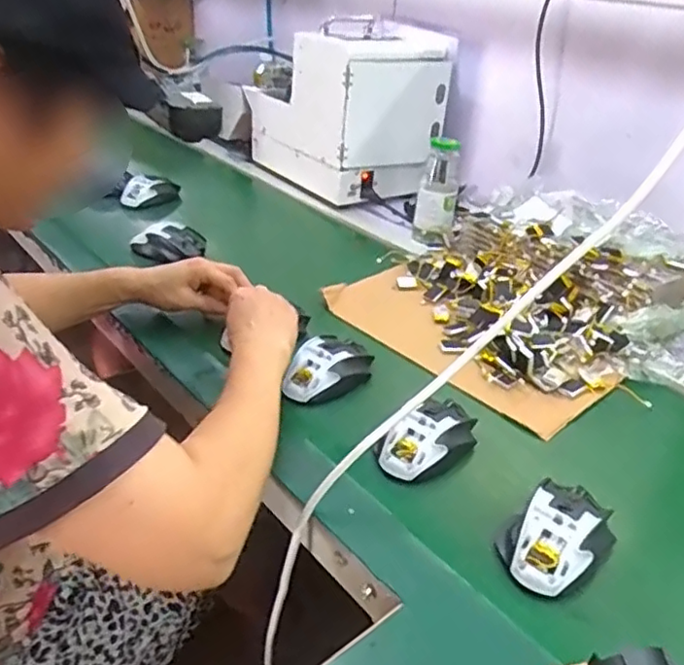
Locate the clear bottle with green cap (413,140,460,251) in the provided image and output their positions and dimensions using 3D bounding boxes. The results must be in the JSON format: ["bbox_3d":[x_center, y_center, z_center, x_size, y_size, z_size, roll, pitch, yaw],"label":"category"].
[{"bbox_3d":[0.151,-0.219,1.008,0.064,0.158,0.055,6,31,6],"label":"clear bottle with green cap"}]

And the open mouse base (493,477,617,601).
[{"bbox_3d":[0.176,0.163,0.513,0.100,0.034,0.071,-26,41,-38],"label":"open mouse base"}]

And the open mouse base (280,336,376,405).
[{"bbox_3d":[-0.018,0.040,0.703,0.111,0.042,0.064,-26,41,-38],"label":"open mouse base"}]

